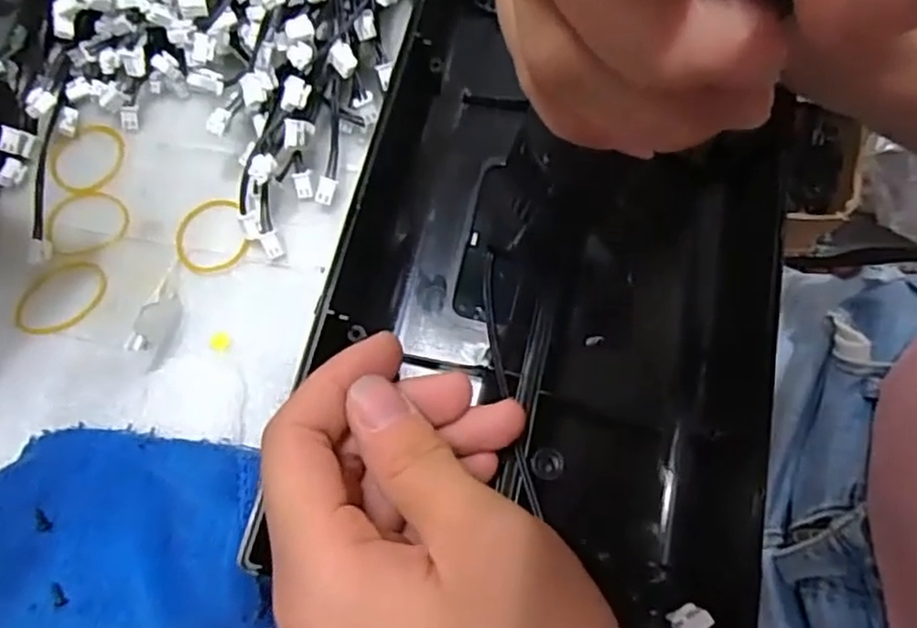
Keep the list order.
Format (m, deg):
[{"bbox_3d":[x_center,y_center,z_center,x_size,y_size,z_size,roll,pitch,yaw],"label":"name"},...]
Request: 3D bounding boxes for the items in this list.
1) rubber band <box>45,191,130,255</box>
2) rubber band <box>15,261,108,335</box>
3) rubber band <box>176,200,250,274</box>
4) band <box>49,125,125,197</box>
[{"bbox_3d":[-0.141,-0.035,0.270,0.031,0.004,0.027,-8,69,0],"label":"rubber band"},{"bbox_3d":[-0.145,-0.005,0.260,0.022,0.004,0.034,38,75,16],"label":"rubber band"},{"bbox_3d":[-0.093,-0.029,0.268,0.027,0.004,0.029,-1,71,4],"label":"rubber band"},{"bbox_3d":[-0.148,-0.062,0.282,0.030,0.004,0.031,-1,69,3],"label":"band"}]

